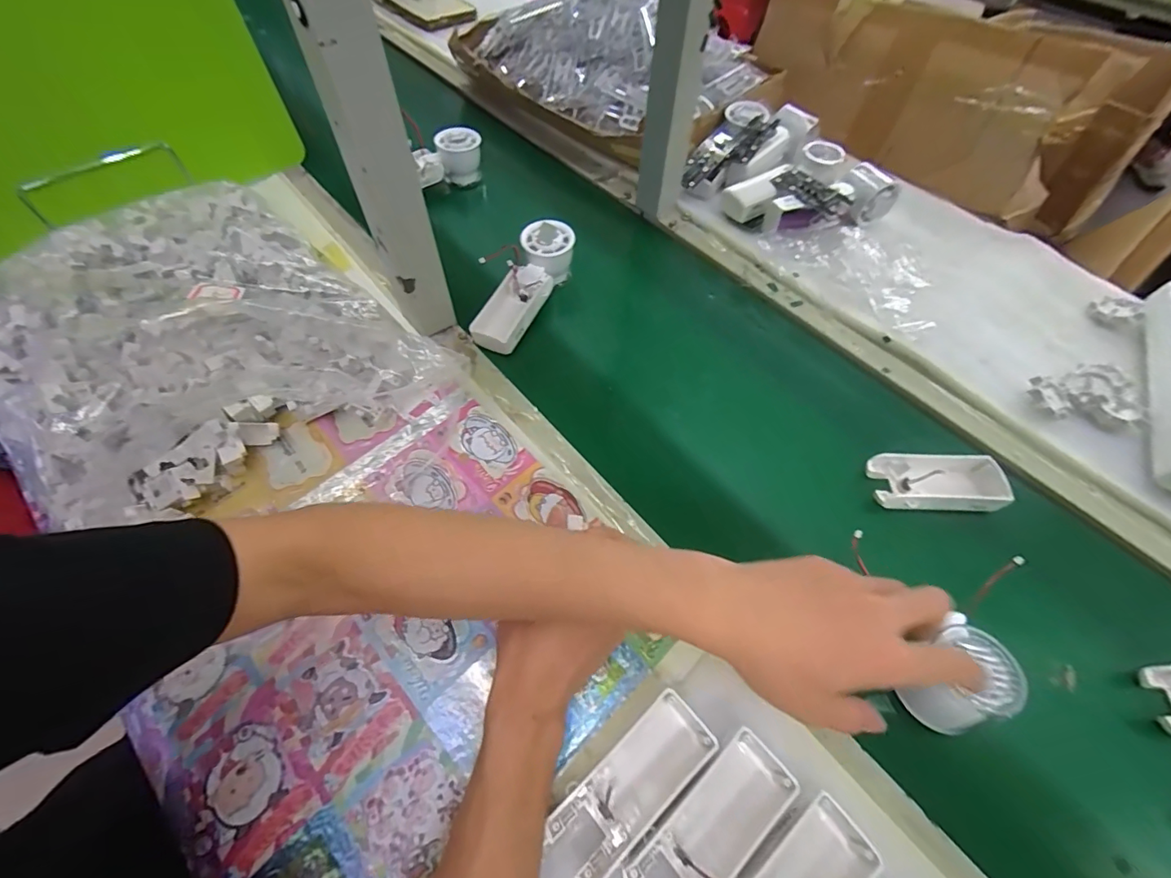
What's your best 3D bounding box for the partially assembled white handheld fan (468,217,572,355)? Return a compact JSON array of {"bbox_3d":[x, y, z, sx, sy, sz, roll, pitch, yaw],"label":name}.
[{"bbox_3d":[-0.066,-0.162,0.544,0.054,0.051,0.161,25,74,13],"label":"partially assembled white handheld fan"}]

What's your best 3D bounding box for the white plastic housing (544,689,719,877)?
[{"bbox_3d":[0.030,0.212,0.305,0.108,0.024,0.044,-37,66,-22],"label":"white plastic housing"}]

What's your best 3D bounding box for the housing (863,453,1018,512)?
[{"bbox_3d":[0.312,0.039,0.440,0.111,0.027,0.049,0,58,-2],"label":"housing"}]

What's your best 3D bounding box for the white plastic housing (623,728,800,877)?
[{"bbox_3d":[0.075,0.230,0.294,0.108,0.028,0.044,-36,66,-22],"label":"white plastic housing"}]

